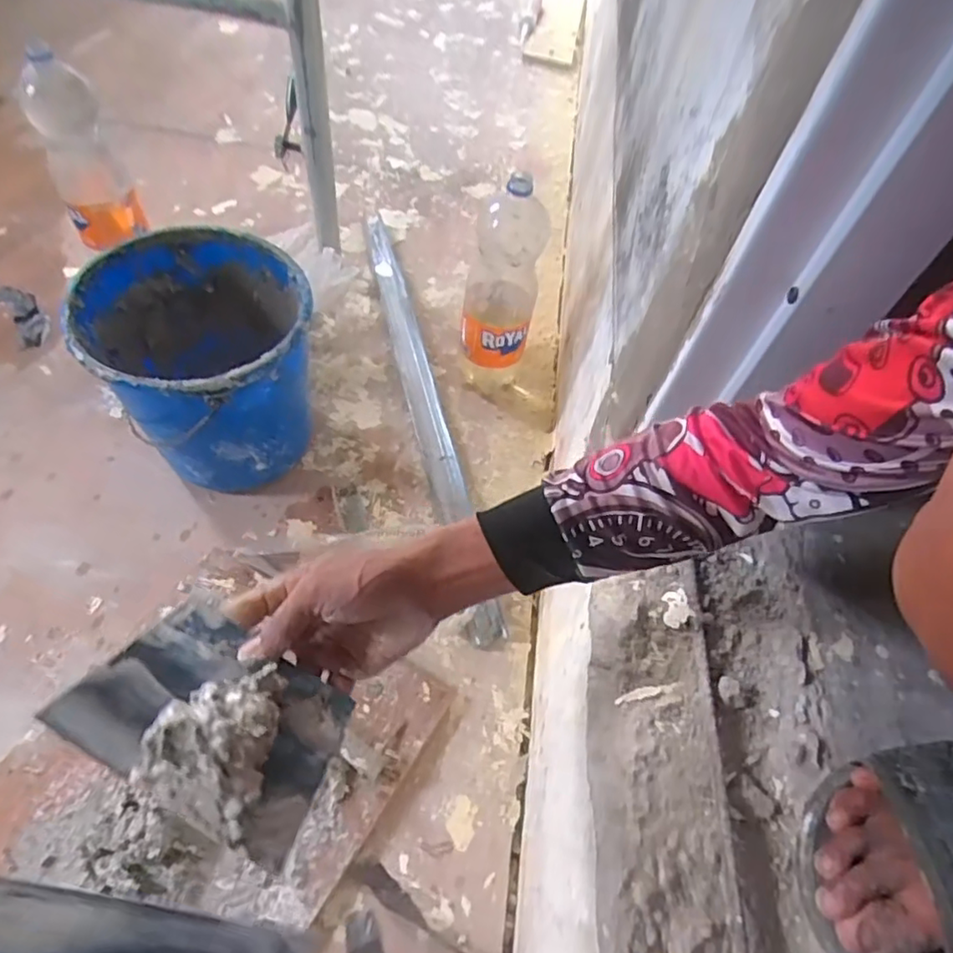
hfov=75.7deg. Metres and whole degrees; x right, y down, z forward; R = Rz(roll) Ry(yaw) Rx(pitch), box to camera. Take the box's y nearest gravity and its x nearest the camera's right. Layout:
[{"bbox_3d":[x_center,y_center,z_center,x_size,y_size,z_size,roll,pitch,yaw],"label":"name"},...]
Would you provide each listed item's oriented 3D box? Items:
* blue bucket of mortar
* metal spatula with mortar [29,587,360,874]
[{"bbox_3d":[-0.329,-0.131,0.790,0.240,0.252,0.263,4,56,-6],"label":"blue bucket of mortar"},{"bbox_3d":[-0.140,0.131,0.340,0.140,0.035,0.100,35,41,6],"label":"metal spatula with mortar"}]

